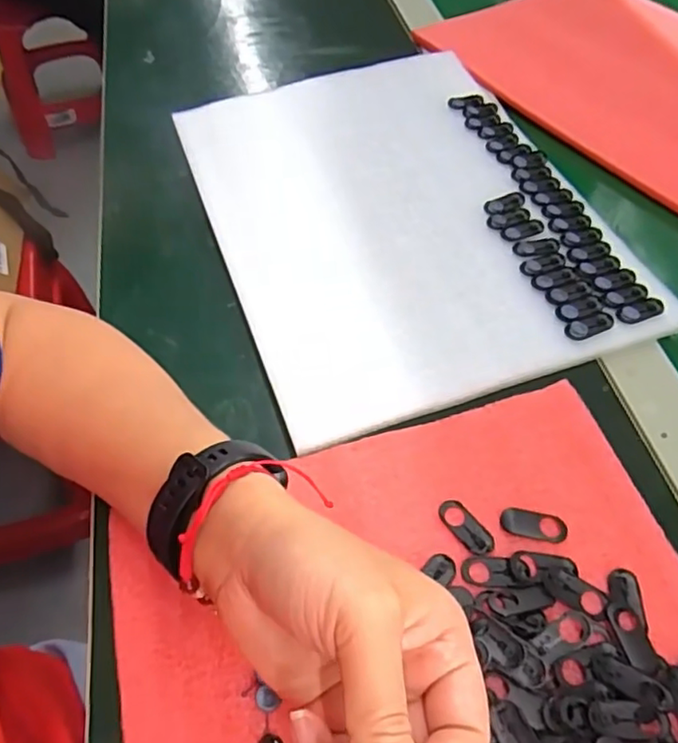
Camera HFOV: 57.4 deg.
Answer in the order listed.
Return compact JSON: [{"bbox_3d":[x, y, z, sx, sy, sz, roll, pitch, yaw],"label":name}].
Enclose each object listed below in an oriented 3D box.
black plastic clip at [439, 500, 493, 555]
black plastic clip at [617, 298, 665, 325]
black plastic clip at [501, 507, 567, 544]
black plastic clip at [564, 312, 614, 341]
[{"bbox_3d":[0.063,0.077,0.306,0.013,0.004,0.032,-34,61,-22],"label":"black plastic clip"},{"bbox_3d":[0.186,-0.037,0.382,0.034,0.005,0.014,-19,56,-13],"label":"black plastic clip"},{"bbox_3d":[0.096,0.076,0.306,0.032,0.004,0.014,12,55,9],"label":"black plastic clip"},{"bbox_3d":[0.152,-0.027,0.375,0.031,0.005,0.014,-19,56,-13],"label":"black plastic clip"}]

